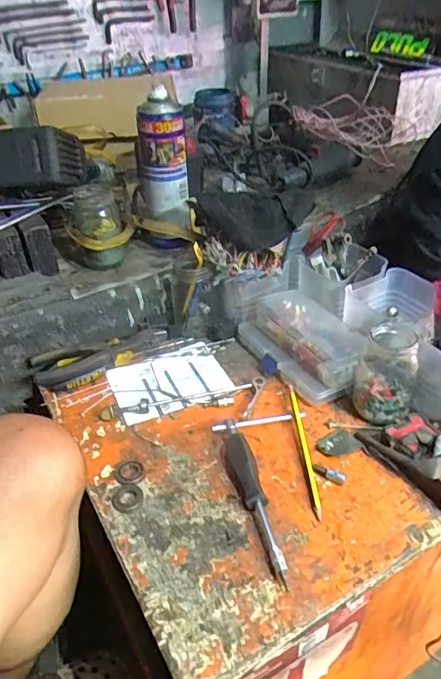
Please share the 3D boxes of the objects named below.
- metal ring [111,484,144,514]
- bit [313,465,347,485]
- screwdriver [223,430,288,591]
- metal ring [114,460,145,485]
[{"bbox_3d":[-0.093,0.157,0.510,0.031,0.004,0.032,-1,37,1],"label":"metal ring"},{"bbox_3d":[0.111,0.137,0.526,0.036,0.010,0.013,15,41,22],"label":"bit"},{"bbox_3d":[0.030,0.154,0.497,0.030,0.025,0.167,-8,38,-7],"label":"screwdriver"},{"bbox_3d":[-0.095,0.139,0.535,0.030,0.005,0.031,-1,37,1],"label":"metal ring"}]

